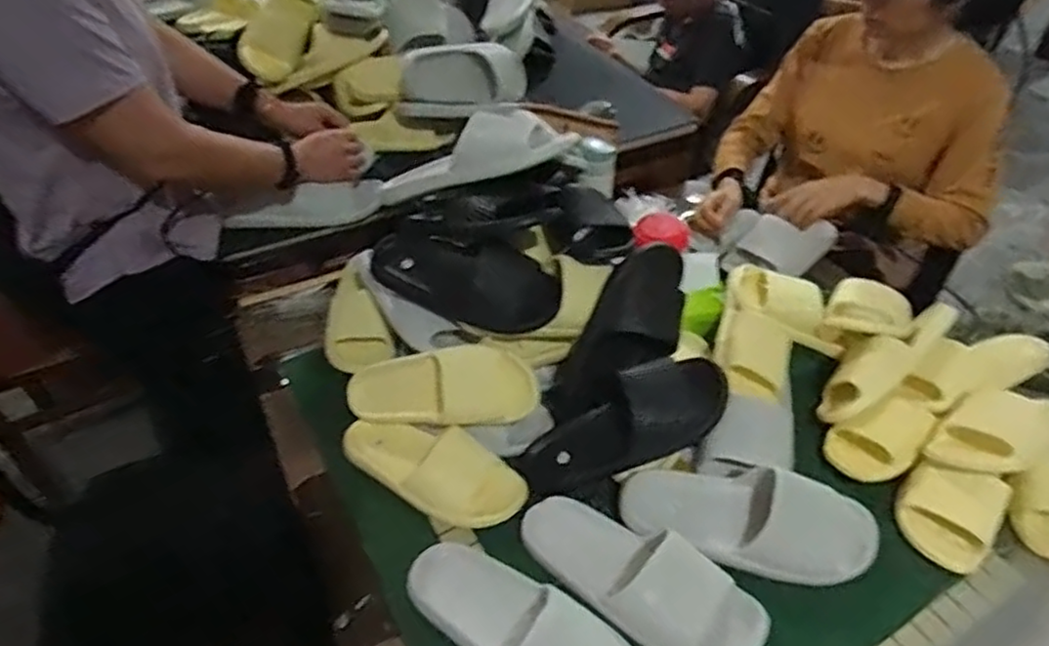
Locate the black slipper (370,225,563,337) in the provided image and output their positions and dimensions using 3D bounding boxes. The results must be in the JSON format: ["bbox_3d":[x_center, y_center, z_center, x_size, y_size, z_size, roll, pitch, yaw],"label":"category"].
[{"bbox_3d":[-0.087,-0.059,0.959,0.280,0.124,0.047,13,6,15],"label":"black slipper"}]

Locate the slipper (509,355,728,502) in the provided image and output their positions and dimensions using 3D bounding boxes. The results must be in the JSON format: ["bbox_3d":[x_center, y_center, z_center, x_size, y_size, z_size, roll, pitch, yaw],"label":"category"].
[{"bbox_3d":[0.112,0.119,0.858,0.278,0.105,0.108,-30,43,12],"label":"slipper"}]

